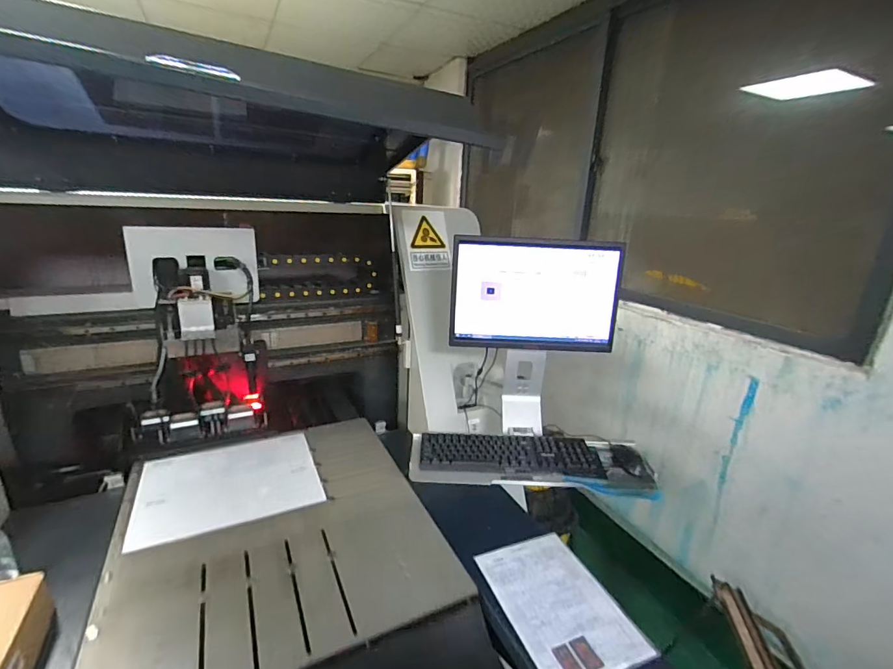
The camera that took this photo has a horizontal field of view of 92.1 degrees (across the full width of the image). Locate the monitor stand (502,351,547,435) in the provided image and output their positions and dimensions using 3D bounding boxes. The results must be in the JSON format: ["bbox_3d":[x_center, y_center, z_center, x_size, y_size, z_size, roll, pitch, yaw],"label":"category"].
[{"bbox_3d":[0.217,0.164,1.192,0.110,0.214,0.096,3,17,0],"label":"monitor stand"}]

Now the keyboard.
[{"bbox_3d":[0.158,0.298,1.078,0.438,0.023,0.140,3,17,0],"label":"keyboard"}]

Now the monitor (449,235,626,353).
[{"bbox_3d":[0.230,-0.098,1.125,0.433,0.283,0.041,3,17,0],"label":"monitor"}]

